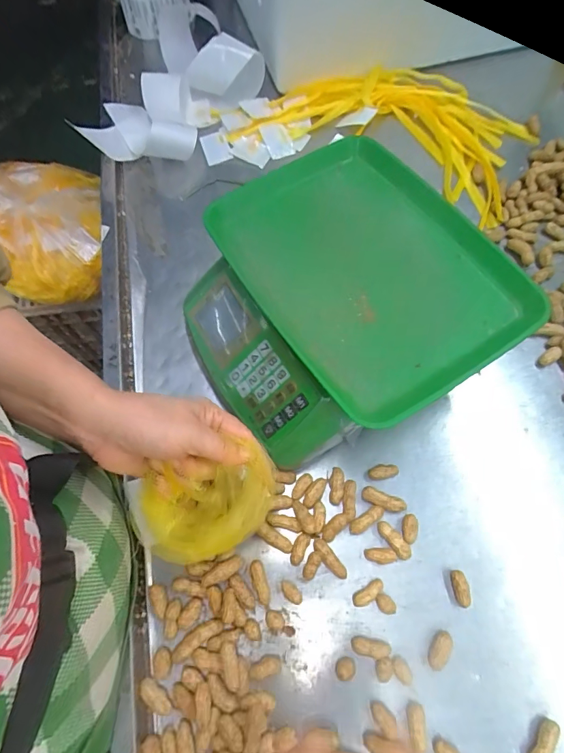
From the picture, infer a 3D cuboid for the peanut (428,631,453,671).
[{"bbox_3d":[0.137,0.238,0.364,0.013,0.014,0.030,31,71,16],"label":"peanut"}]

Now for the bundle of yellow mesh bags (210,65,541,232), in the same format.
[{"bbox_3d":[0.148,-0.410,0.685,0.480,0.048,0.279,27,70,14],"label":"bundle of yellow mesh bags"}]

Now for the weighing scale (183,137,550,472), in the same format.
[{"bbox_3d":[0.055,-0.079,0.451,0.297,0.112,0.303,-27,67,-9],"label":"weighing scale"}]

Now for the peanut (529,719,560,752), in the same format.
[{"bbox_3d":[0.205,0.289,0.328,0.014,0.011,0.039,32,71,16],"label":"peanut"}]

